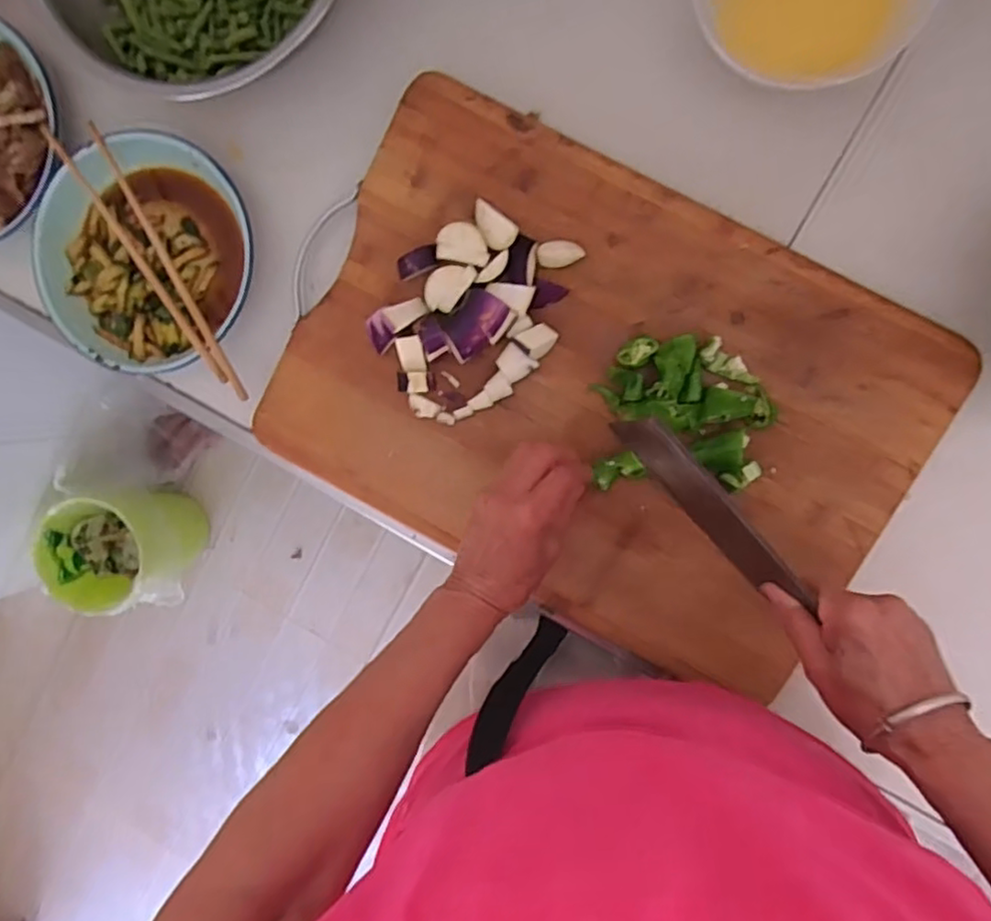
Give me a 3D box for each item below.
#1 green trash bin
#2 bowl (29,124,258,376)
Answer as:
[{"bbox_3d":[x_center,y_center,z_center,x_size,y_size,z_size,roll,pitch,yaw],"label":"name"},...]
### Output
[{"bbox_3d":[-0.687,0.159,1.239,0.197,0.225,0.197,1,96,7],"label":"green trash bin"},{"bbox_3d":[-0.282,-0.171,0.560,0.172,0.070,0.176,1,96,7],"label":"bowl"}]

